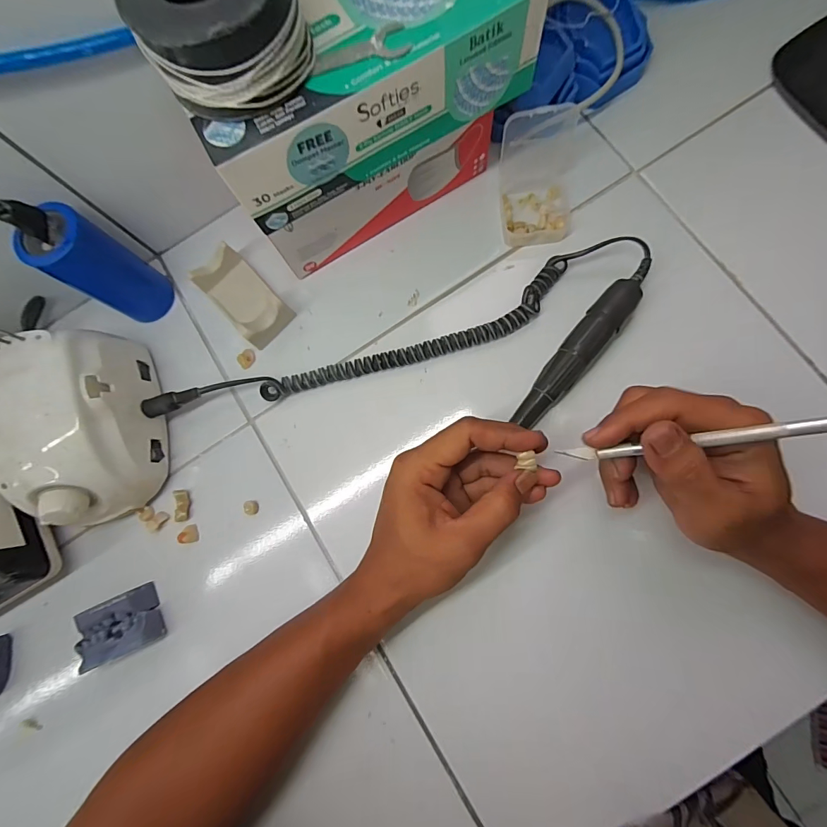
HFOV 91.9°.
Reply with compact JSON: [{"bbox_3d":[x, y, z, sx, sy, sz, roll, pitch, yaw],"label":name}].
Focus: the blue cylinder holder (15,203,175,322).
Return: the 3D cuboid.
[{"bbox_3d":[-0.254,-0.118,0.332,0.047,0.104,0.037,-37,79,-2],"label":"blue cylinder holder"}]

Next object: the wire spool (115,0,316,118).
[{"bbox_3d":[-0.098,-0.206,0.208,0.078,0.047,0.082,-1,79,5],"label":"wire spool"}]

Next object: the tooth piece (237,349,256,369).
[{"bbox_3d":[-0.149,-0.049,0.358,0.011,0.008,0.016,37,85,10],"label":"tooth piece"}]

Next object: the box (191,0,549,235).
[{"bbox_3d":[-0.038,-0.222,0.257,0.207,0.062,0.110,-30,78,-1],"label":"box"}]

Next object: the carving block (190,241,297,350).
[{"bbox_3d":[-0.151,-0.103,0.353,0.044,0.033,0.082,-44,79,-4],"label":"carving block"}]

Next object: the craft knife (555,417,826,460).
[{"bbox_3d":[0.154,0.015,0.224,0.137,0.004,0.007,-12,81,31],"label":"craft knife"}]

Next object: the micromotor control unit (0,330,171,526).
[{"bbox_3d":[-0.265,0.016,0.325,0.101,0.091,0.140,-24,78,0],"label":"micromotor control unit"}]

